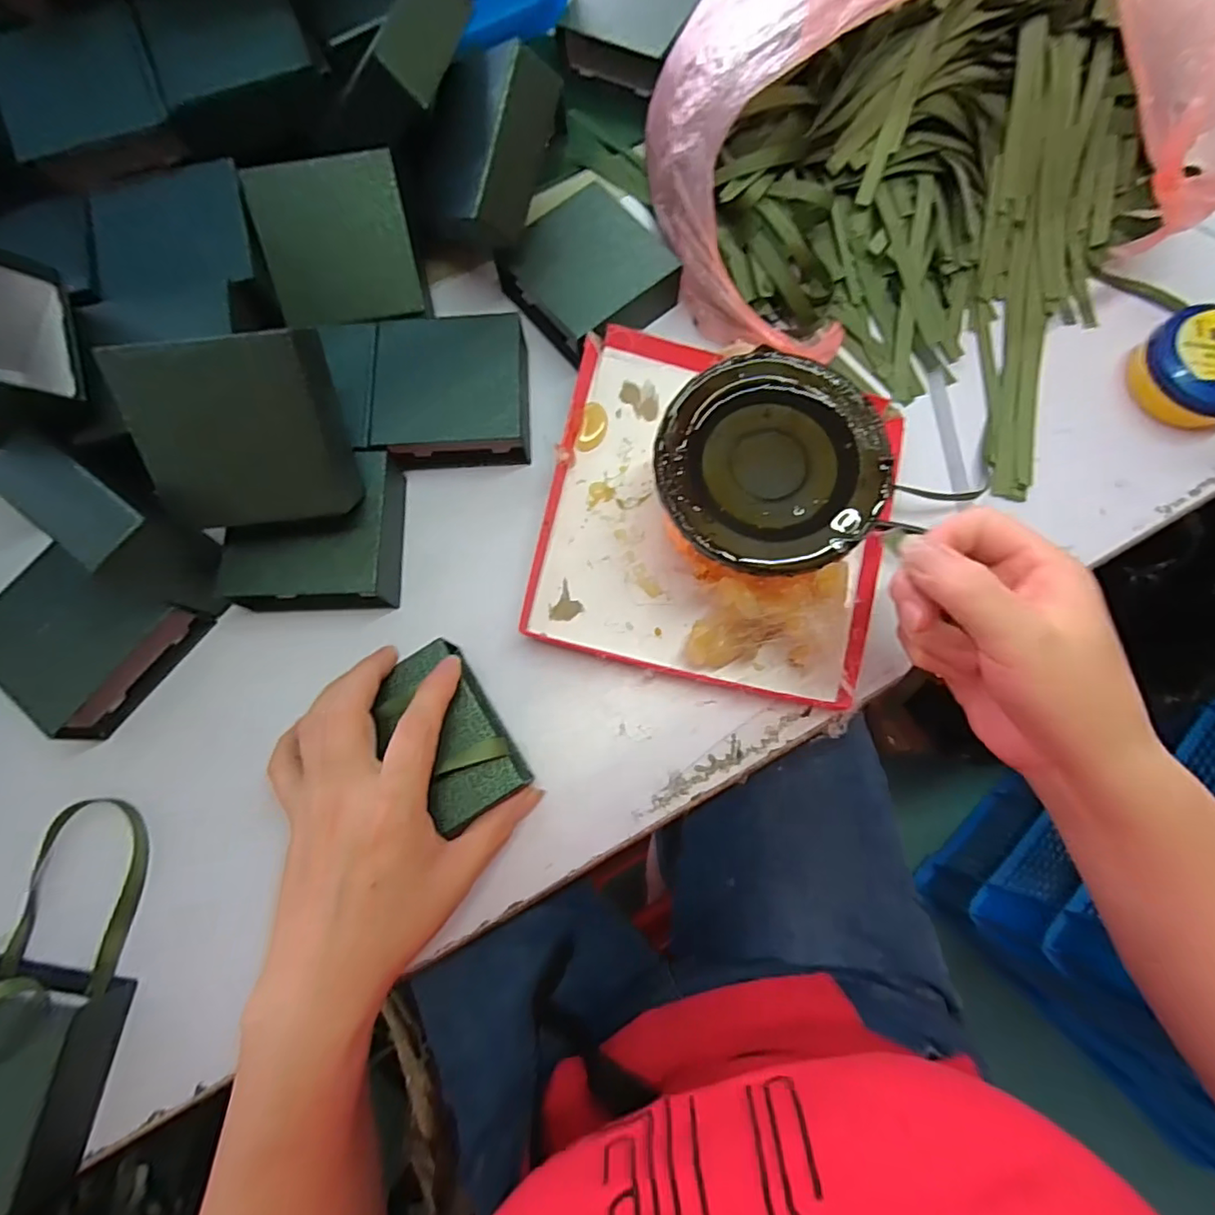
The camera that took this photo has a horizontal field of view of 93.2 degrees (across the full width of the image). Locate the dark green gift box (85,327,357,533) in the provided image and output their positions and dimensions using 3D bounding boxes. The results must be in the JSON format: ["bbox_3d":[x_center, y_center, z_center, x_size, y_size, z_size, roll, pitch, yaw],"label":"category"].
[{"bbox_3d":[-0.188,-0.090,0.298,0.094,0.092,0.026,-5,32,-1],"label":"dark green gift box"}]

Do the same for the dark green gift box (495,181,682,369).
[{"bbox_3d":[-0.010,-0.221,0.392,0.091,0.037,0.101,-38,78,-7],"label":"dark green gift box"}]

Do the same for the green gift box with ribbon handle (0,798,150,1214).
[{"bbox_3d":[-0.293,0.188,0.284,0.095,0.058,0.170,6,77,3],"label":"green gift box with ribbon handle"}]

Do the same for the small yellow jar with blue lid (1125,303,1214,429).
[{"bbox_3d":[0.372,-0.150,0.360,0.059,0.033,0.070,-31,78,-6],"label":"small yellow jar with blue lid"}]

